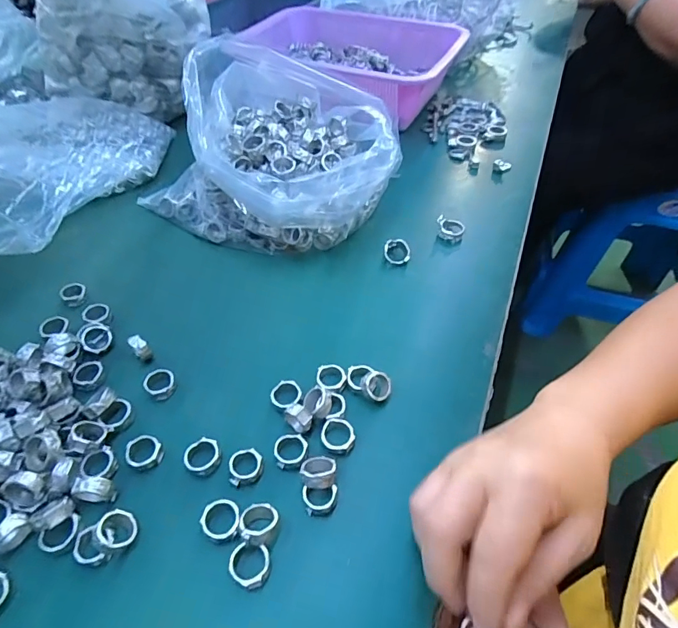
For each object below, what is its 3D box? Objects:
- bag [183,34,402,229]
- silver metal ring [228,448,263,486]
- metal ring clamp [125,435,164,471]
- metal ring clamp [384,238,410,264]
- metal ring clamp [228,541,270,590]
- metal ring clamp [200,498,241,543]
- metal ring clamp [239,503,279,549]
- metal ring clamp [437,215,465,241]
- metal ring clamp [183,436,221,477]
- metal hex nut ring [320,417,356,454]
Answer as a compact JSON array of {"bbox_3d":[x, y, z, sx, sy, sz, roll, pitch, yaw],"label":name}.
[{"bbox_3d":[-0.042,-0.165,0.427,0.187,0.128,0.159,0,51,-4],"label":"bag"},{"bbox_3d":[-0.059,0.097,0.278,0.020,0.005,0.022,2,51,-2],"label":"silver metal ring"},{"bbox_3d":[-0.127,0.090,0.285,0.023,0.006,0.021,2,51,-2],"label":"metal ring clamp"},{"bbox_3d":[0.056,-0.060,0.418,0.025,0.016,0.024,2,51,-2],"label":"metal ring clamp"},{"bbox_3d":[-0.049,0.140,0.243,0.022,0.013,0.021,2,51,-2],"label":"metal ring clamp"},{"bbox_3d":[-0.069,0.121,0.257,0.022,0.009,0.024,2,51,-2],"label":"metal ring clamp"},{"bbox_3d":[-0.046,0.122,0.251,0.021,0.010,0.025,-10,32,-15],"label":"metal ring clamp"},{"bbox_3d":[0.113,-0.088,0.443,0.028,0.017,0.028,19,52,12],"label":"metal ring clamp"},{"bbox_3d":[-0.088,0.092,0.283,0.022,0.006,0.023,2,51,-2],"label":"metal ring clamp"},{"bbox_3d":[-0.001,0.080,0.290,0.023,0.005,0.024,7,51,2],"label":"metal hex nut ring"}]

